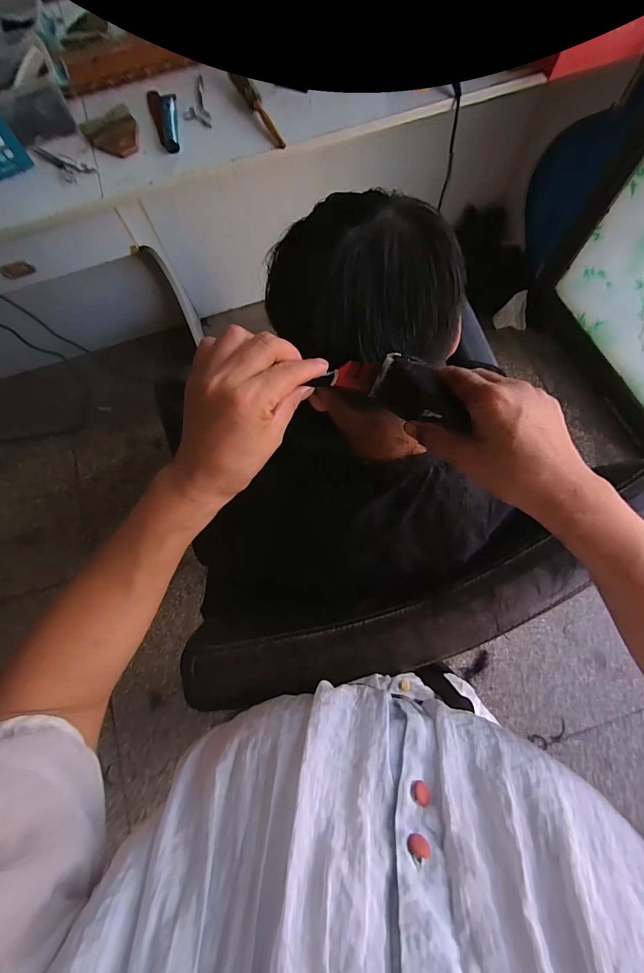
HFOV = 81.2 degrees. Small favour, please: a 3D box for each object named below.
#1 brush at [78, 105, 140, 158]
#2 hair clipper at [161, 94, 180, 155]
[{"bbox_3d":[-0.460,-0.781,0.829,0.110,0.019,0.137,-32,75,-7],"label":"brush"},{"bbox_3d":[-0.331,-0.789,0.819,0.035,0.027,0.157,-8,73,0],"label":"hair clipper"}]

